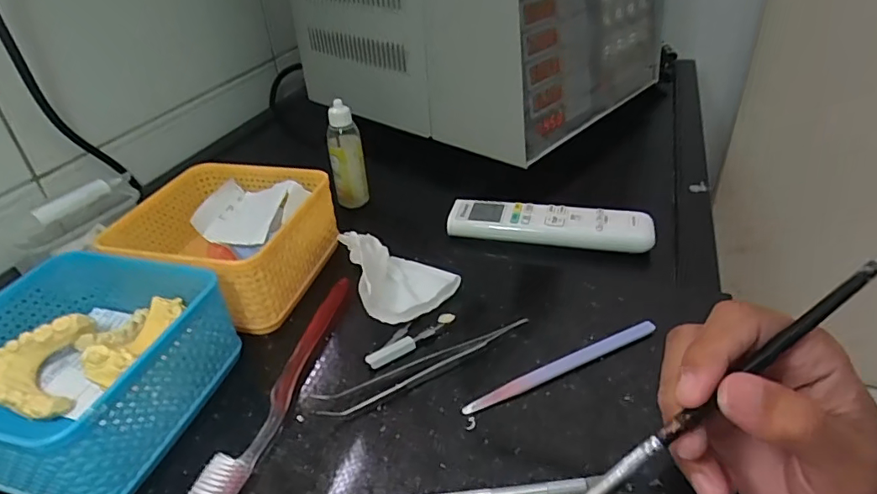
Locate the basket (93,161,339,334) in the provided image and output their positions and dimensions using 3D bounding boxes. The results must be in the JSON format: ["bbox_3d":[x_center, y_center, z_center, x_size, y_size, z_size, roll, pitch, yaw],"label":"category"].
[{"bbox_3d":[-0.162,-0.003,0.412,0.133,0.070,0.132,7,36,15],"label":"basket"}]

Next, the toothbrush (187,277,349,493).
[{"bbox_3d":[-0.093,0.082,0.329,0.020,0.014,0.187,7,34,14],"label":"toothbrush"}]

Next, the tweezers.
[{"bbox_3d":[-0.006,0.074,0.332,0.141,0.010,0.021,-15,35,-18],"label":"tweezers"}]

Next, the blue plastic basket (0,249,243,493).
[{"bbox_3d":[-0.207,0.069,0.313,0.129,0.067,0.129,7,34,15],"label":"blue plastic basket"}]

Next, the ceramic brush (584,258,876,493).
[{"bbox_3d":[0.116,0.048,0.202,0.184,0.006,0.007,-35,40,-6],"label":"ceramic brush"}]

